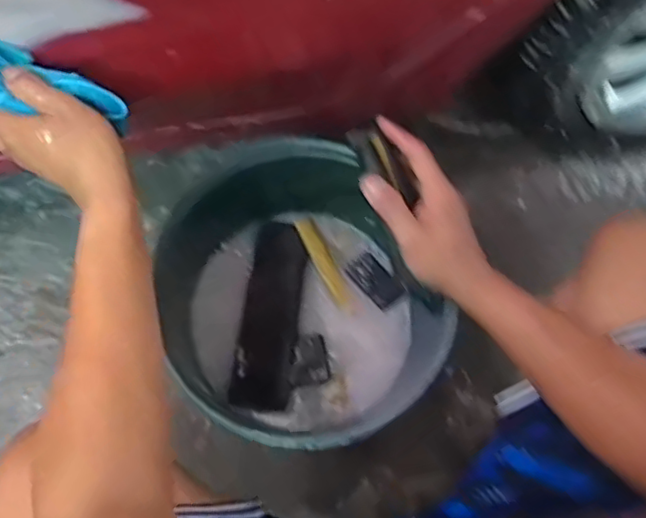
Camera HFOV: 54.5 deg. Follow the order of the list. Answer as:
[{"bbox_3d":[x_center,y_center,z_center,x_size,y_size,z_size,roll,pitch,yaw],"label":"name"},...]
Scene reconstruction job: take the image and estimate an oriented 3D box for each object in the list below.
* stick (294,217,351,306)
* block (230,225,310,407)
[{"bbox_3d":[0.002,0.002,0.792,0.026,0.006,0.121,-27,80,-14],"label":"stick"},{"bbox_3d":[-0.063,0.066,0.766,0.068,0.030,0.225,7,74,0],"label":"block"}]

